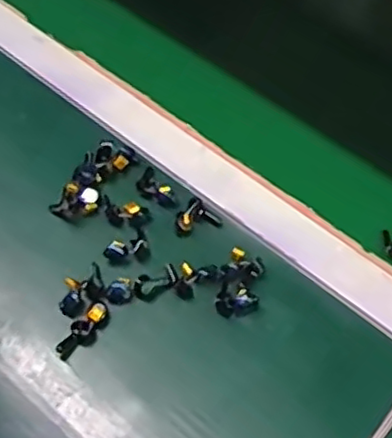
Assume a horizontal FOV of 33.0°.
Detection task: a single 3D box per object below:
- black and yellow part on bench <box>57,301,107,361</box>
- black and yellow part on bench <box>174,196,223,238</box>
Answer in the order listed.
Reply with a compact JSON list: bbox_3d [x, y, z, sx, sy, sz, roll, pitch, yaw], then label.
[{"bbox_3d":[-0.083,0.081,0.487,0.013,0.016,0.048,32,62,14],"label":"black and yellow part on bench"},{"bbox_3d":[0.001,0.003,0.537,0.031,0.012,0.031,35,63,16],"label":"black and yellow part on bench"}]

